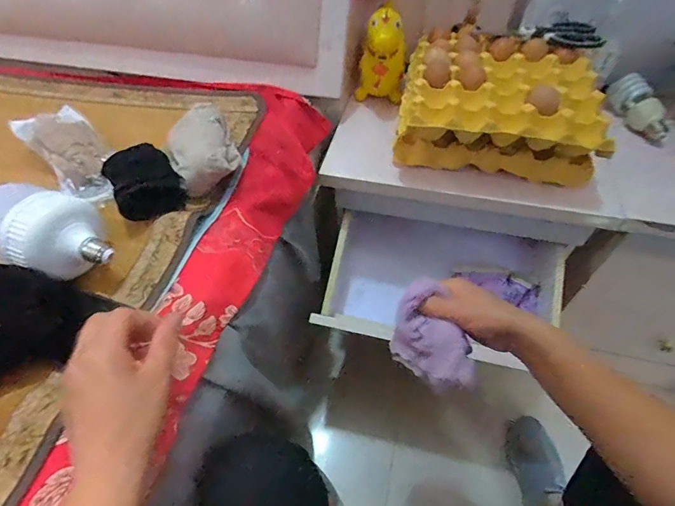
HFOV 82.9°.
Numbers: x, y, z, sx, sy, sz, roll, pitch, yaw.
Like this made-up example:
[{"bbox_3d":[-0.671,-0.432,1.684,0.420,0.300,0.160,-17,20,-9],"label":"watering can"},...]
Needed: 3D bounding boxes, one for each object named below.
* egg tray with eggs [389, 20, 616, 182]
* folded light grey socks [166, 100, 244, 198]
[{"bbox_3d":[0.245,-0.243,0.616,0.286,0.112,0.300,4,50,4],"label":"egg tray with eggs"},{"bbox_3d":[-0.177,-0.136,0.514,0.088,0.068,0.118,-22,53,-18],"label":"folded light grey socks"}]

